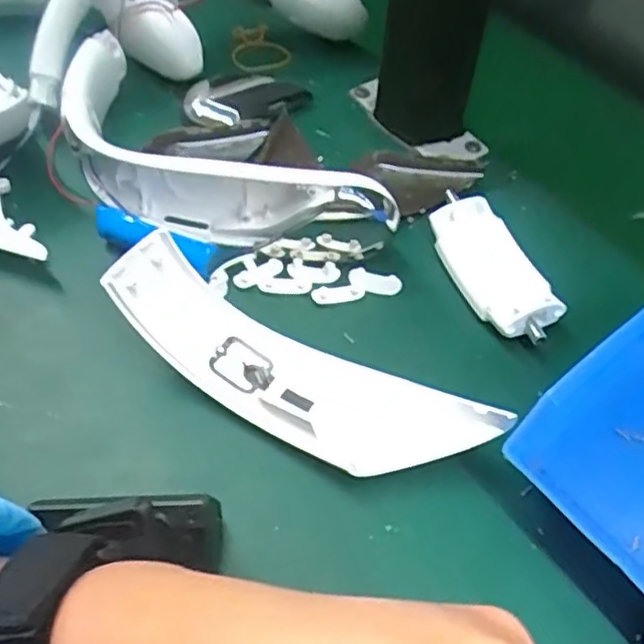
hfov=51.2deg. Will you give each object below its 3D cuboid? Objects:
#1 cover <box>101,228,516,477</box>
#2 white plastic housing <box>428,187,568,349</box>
[{"bbox_3d":[-0.010,0.021,0.289,0.172,0.046,0.051,26,57,16],"label":"cover"},{"bbox_3d":[0.088,-0.028,0.352,0.042,0.017,0.089,-20,57,-16],"label":"white plastic housing"}]

